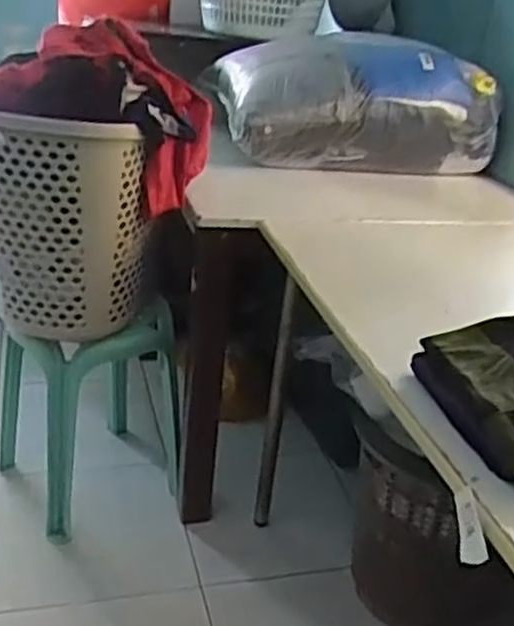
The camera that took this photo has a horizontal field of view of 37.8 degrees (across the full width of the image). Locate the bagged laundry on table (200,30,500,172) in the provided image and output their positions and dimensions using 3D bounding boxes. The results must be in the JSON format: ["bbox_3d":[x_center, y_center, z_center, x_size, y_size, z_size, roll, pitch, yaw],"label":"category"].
[{"bbox_3d":[0.210,-0.468,1.668,0.582,0.256,0.364,1,26,-12],"label":"bagged laundry on table"}]

